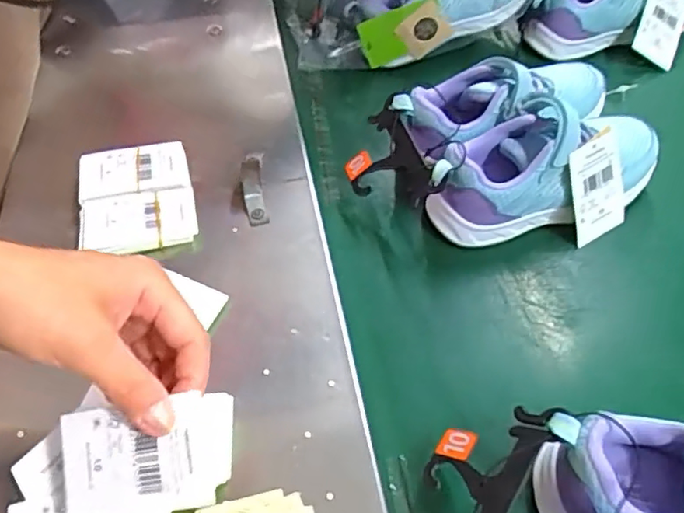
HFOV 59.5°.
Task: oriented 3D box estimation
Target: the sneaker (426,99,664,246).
[{"bbox_3d":[0.153,-0.070,0.454,0.179,0.082,0.066,-17,58,-3],"label":"sneaker"}]

